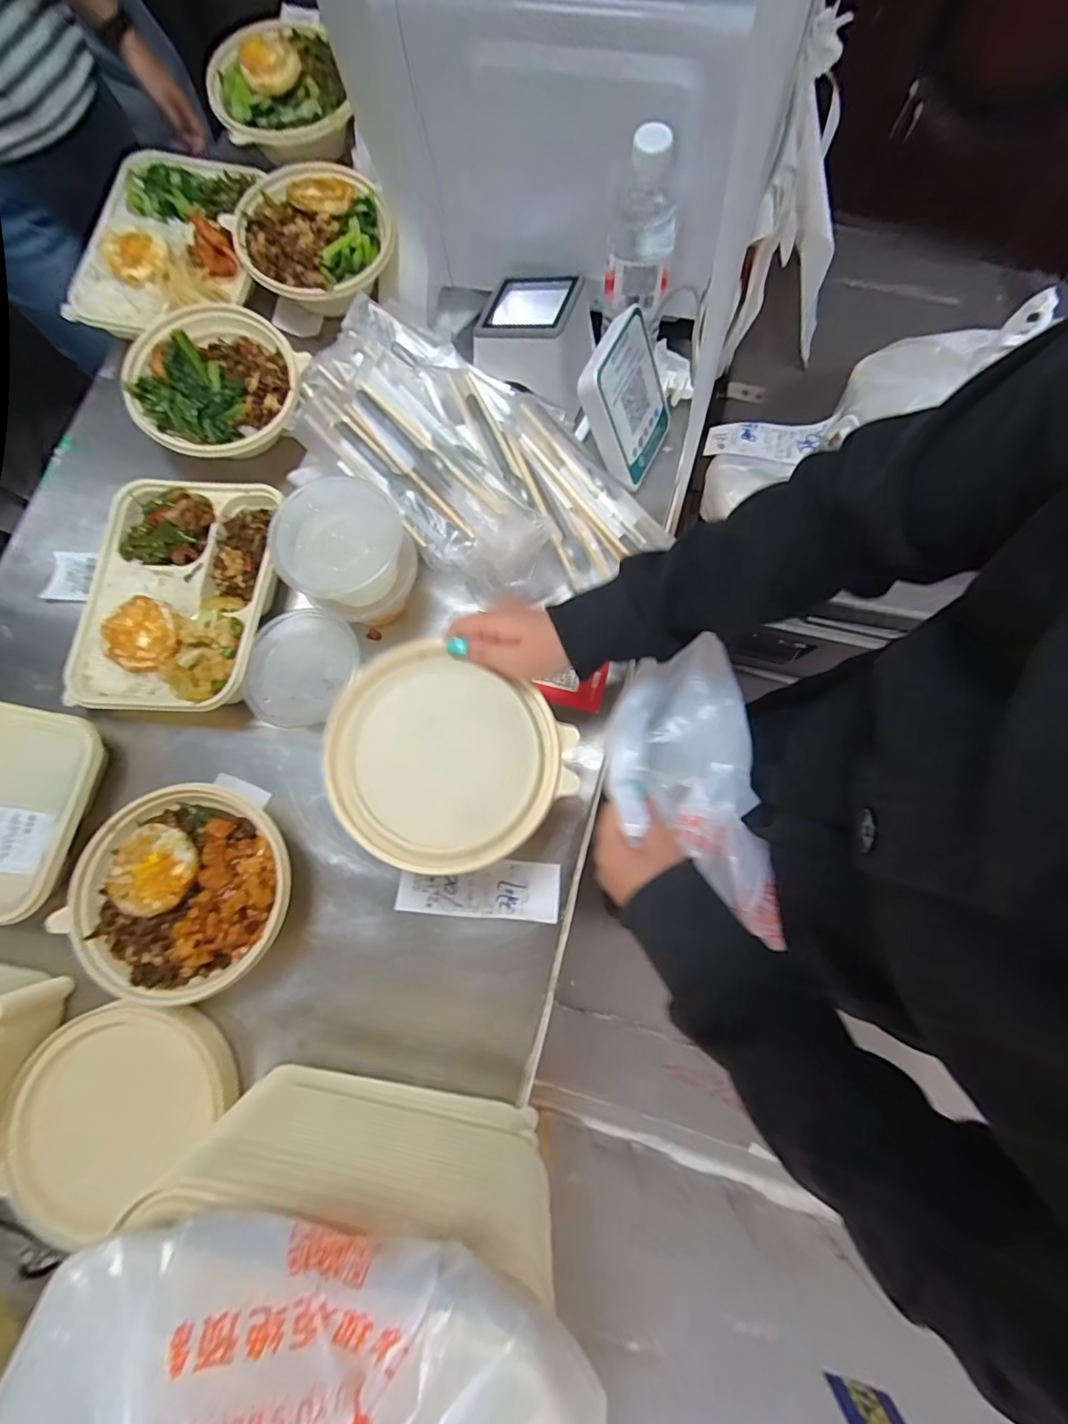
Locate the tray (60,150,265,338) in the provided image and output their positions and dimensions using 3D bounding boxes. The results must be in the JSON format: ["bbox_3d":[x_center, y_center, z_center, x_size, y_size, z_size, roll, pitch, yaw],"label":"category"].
[{"bbox_3d":[-0.422,-0.549,0.626,0.183,0.036,0.241,9,78,2],"label":"tray"}]

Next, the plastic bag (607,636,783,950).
[{"bbox_3d":[0.131,0.067,0.452,0.137,0.075,0.234,-9,78,-2],"label":"plastic bag"}]

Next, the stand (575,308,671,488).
[{"bbox_3d":[0.101,-0.316,0.539,0.077,0.119,0.105,31,80,6],"label":"stand"}]

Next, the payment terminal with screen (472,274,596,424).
[{"bbox_3d":[0.002,-0.405,0.576,0.127,0.075,0.089,27,80,5],"label":"payment terminal with screen"}]

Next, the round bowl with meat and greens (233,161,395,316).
[{"bbox_3d":[-0.254,-0.539,0.626,0.177,0.058,0.170,0,78,0],"label":"round bowl with meat and greens"}]

